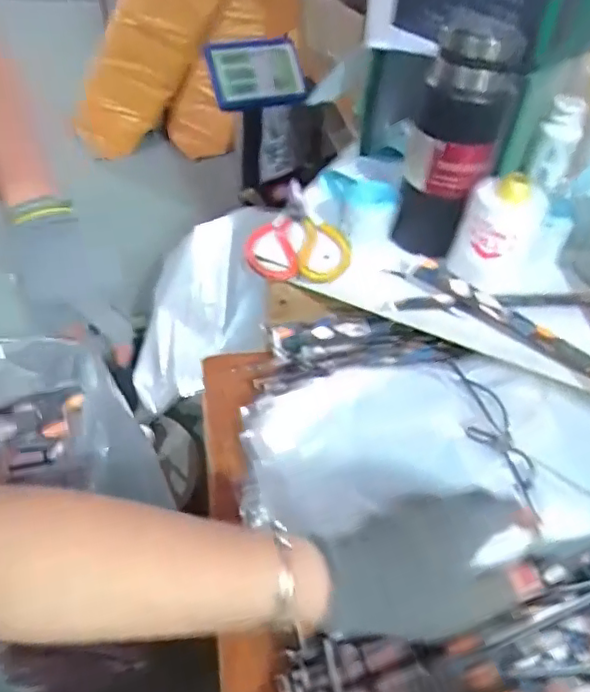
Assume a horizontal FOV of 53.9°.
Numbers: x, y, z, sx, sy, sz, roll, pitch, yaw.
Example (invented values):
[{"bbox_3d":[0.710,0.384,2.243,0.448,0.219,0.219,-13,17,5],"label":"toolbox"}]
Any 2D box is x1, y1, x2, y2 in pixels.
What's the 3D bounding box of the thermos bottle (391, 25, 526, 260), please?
[{"bbox_3d":[0.148,-0.183,0.554,0.082,0.209,0.064,19,47,12],"label":"thermos bottle"}]

